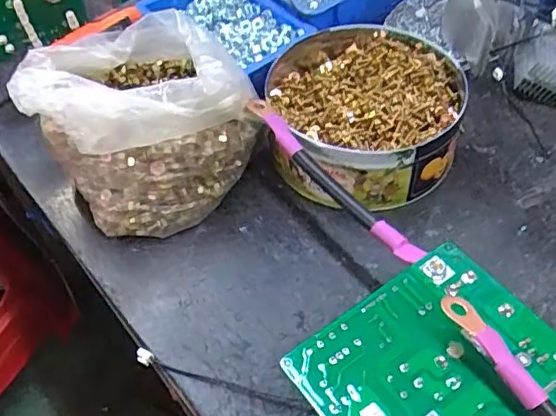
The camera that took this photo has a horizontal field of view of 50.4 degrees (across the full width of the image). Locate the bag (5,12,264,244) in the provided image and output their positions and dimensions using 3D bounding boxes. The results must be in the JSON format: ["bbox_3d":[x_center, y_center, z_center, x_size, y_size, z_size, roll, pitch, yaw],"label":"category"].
[{"bbox_3d":[-0.102,-0.067,0.446,0.142,0.102,0.144,-29,54,-18],"label":"bag"}]

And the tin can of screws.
[{"bbox_3d":[0.068,-0.073,0.467,0.156,0.060,0.153,-2,50,3],"label":"tin can of screws"}]

